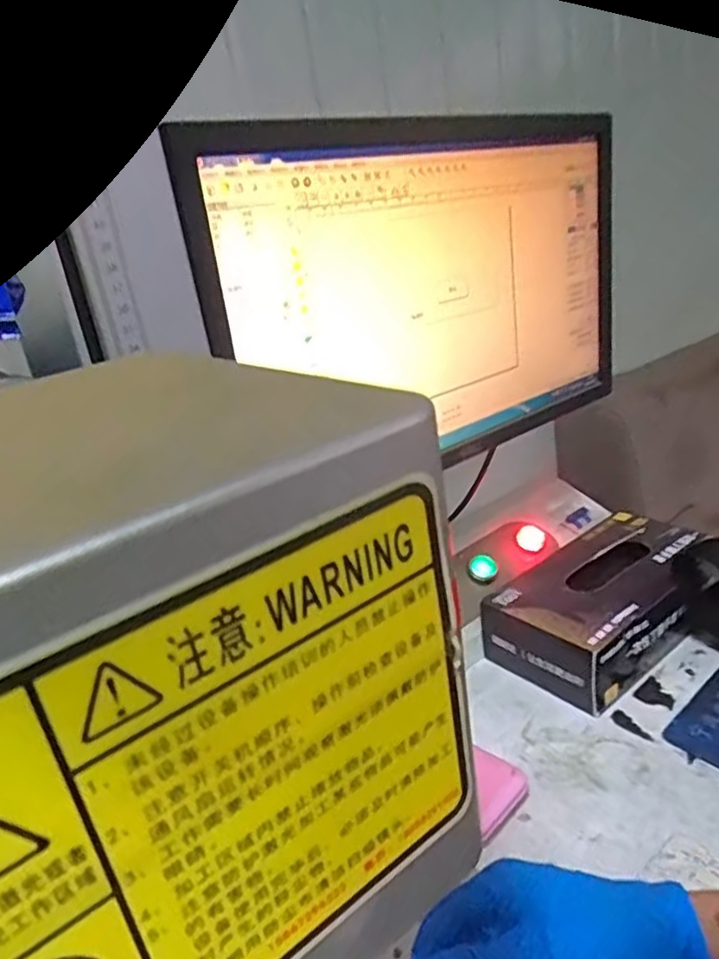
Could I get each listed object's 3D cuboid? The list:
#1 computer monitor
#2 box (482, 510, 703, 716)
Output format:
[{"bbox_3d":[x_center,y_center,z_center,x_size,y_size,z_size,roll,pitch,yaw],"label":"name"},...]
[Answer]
[{"bbox_3d":[0.062,-0.146,0.527,0.406,0.252,0.047,-23,25,-30],"label":"computer monitor"},{"bbox_3d":[0.230,0.111,0.633,0.216,0.080,0.133,-24,27,-34],"label":"box"}]

